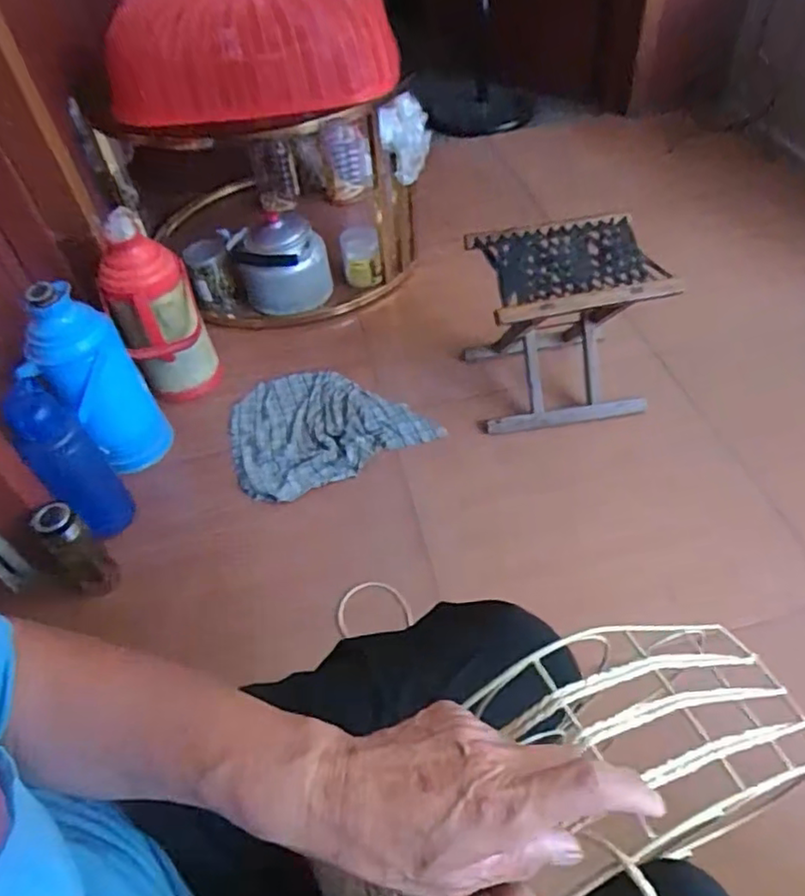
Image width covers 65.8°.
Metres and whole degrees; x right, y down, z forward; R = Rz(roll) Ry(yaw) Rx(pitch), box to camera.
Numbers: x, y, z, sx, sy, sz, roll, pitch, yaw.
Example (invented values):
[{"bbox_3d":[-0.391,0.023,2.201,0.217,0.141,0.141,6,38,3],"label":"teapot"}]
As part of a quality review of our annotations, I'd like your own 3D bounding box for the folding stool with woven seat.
[{"bbox_3d":[0.303,-0.229,1.226,0.315,0.308,0.261,-8,49,-1],"label":"folding stool with woven seat"}]

